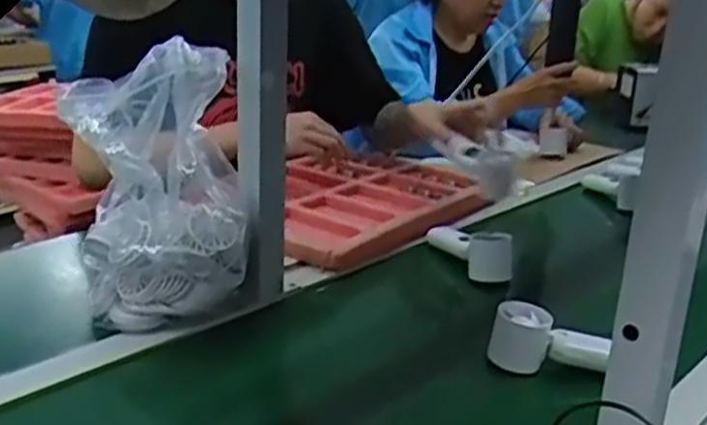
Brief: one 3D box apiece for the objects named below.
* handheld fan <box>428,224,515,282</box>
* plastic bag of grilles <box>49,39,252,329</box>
[{"bbox_3d":[0.149,0.042,0.986,0.046,0.057,0.158,-8,23,-29],"label":"handheld fan"},{"bbox_3d":[-0.195,-0.022,0.773,0.167,0.260,0.139,-8,23,-29],"label":"plastic bag of grilles"}]

